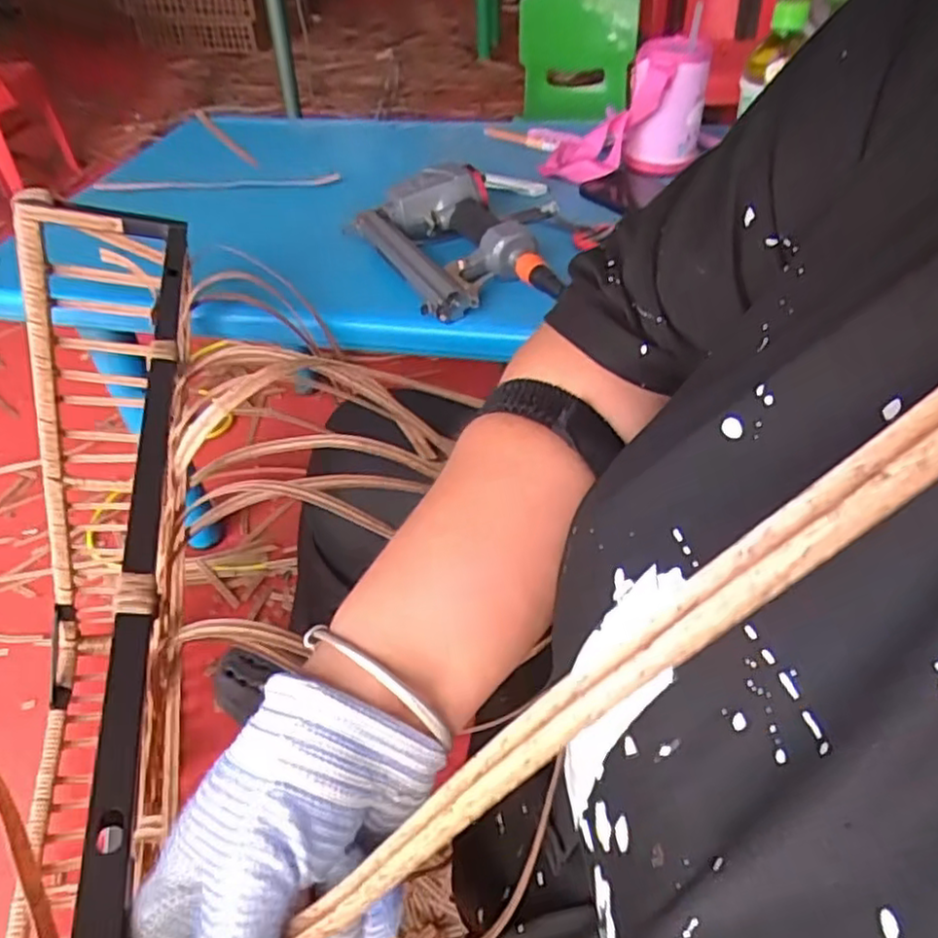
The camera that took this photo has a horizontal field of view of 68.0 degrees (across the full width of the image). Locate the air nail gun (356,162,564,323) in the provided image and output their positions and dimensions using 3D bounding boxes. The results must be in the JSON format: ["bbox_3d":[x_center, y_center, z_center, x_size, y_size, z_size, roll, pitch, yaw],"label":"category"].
[{"bbox_3d":[-0.018,-0.236,0.721,0.151,0.053,0.243,-15,46,-14],"label":"air nail gun"}]

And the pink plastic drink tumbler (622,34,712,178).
[{"bbox_3d":[0.249,-0.465,0.884,0.093,0.152,0.113,7,44,6],"label":"pink plastic drink tumbler"}]

